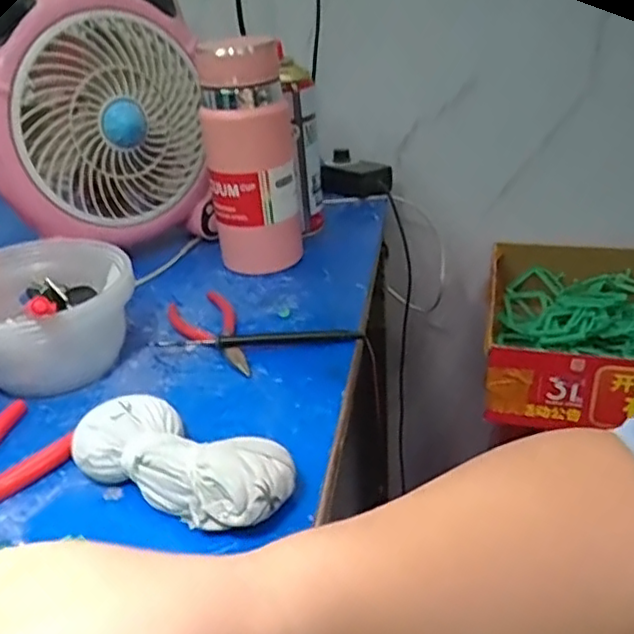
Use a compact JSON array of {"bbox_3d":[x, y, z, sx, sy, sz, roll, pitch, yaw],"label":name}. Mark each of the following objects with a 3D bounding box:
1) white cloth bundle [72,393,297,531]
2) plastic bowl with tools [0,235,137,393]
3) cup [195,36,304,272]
[{"bbox_3d":[-0.076,0.083,0.375,0.127,0.042,0.053,14,35,29],"label":"white cloth bundle"},{"bbox_3d":[-0.206,-0.001,0.499,0.131,0.081,0.116,-18,32,-24],"label":"plastic bowl with tools"},{"bbox_3d":[-0.057,-0.143,0.600,0.080,0.202,0.071,-5,29,-2],"label":"cup"}]

